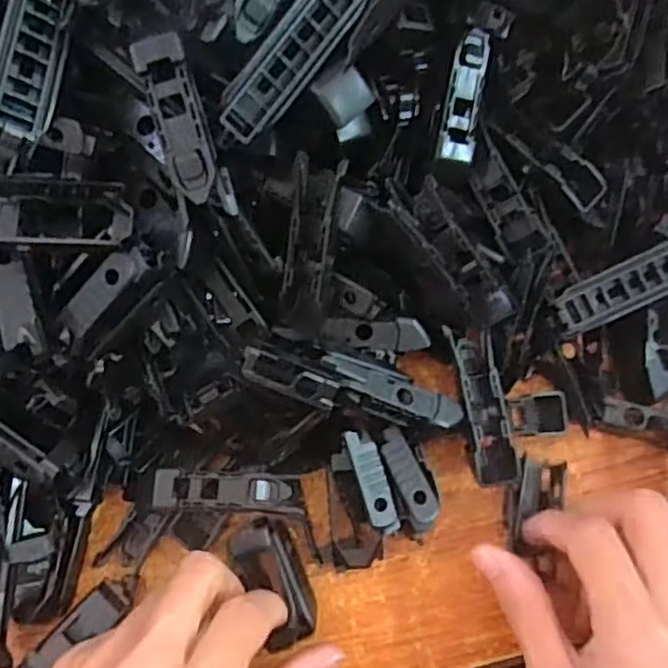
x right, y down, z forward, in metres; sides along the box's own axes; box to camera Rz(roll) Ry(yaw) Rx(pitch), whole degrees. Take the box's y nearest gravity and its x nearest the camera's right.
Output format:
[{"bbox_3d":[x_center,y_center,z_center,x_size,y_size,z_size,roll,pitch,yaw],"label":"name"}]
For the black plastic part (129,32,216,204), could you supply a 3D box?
[{"bbox_3d":[-0.051,-0.070,0.222,0.016,0.004,0.054,-16,92,-4],"label":"black plastic part"}]

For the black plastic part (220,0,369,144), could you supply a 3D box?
[{"bbox_3d":[-0.013,-0.100,0.234,0.020,0.010,0.075,37,92,-31],"label":"black plastic part"}]

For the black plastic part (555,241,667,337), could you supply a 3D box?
[{"bbox_3d":[0.129,-0.022,0.286,0.074,0.013,0.020,-22,74,-6],"label":"black plastic part"}]

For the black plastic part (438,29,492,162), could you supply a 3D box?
[{"bbox_3d":[0.052,-0.095,0.271,0.014,0.008,0.051,11,96,4],"label":"black plastic part"}]

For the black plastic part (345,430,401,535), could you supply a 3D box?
[{"bbox_3d":[0.016,0.060,0.278,0.013,0.004,0.044,-21,88,-5],"label":"black plastic part"}]

